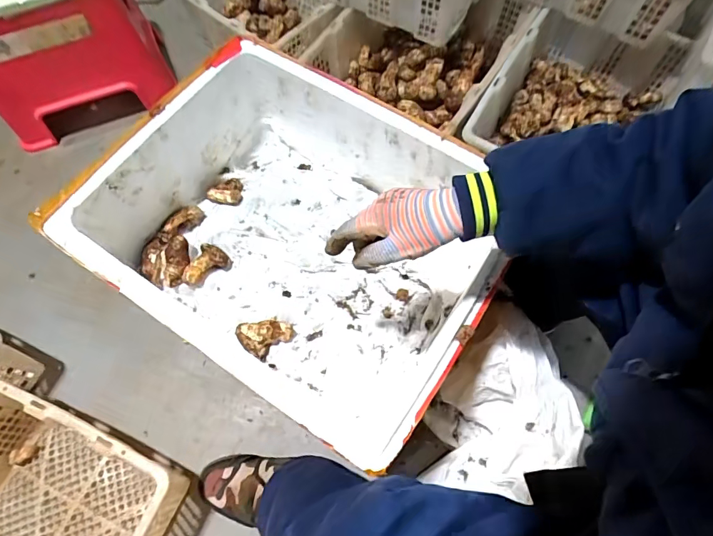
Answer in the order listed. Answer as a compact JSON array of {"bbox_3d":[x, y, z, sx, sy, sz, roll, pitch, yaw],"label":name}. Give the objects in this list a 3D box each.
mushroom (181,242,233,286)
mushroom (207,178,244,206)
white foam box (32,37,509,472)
[{"bbox_3d":[-0.266,-0.003,0.771,0.052,0.042,0.080,39,73,16],"label":"mushroom"},{"bbox_3d":[-0.245,-0.144,0.822,0.063,0.021,0.059,-2,67,0],"label":"mushroom"},{"bbox_3d":[-0.090,-0.039,0.679,0.510,0.217,0.422,34,71,15],"label":"white foam box"}]

